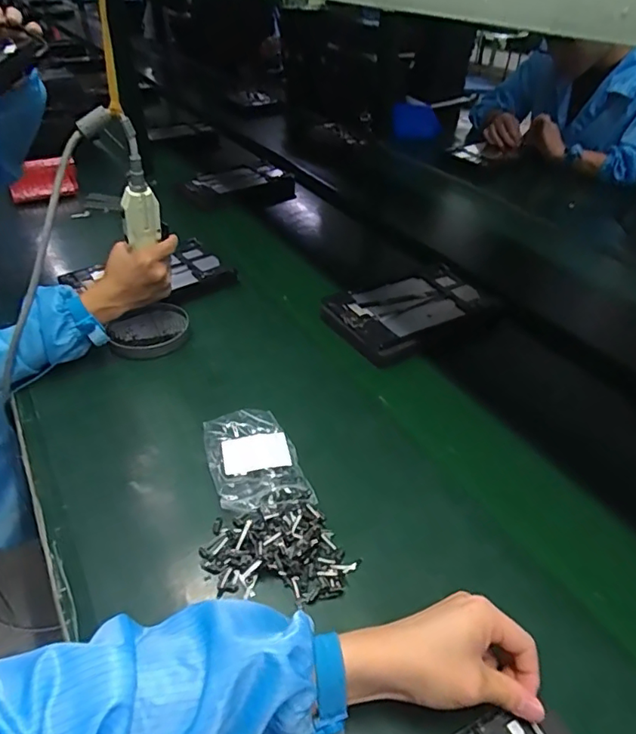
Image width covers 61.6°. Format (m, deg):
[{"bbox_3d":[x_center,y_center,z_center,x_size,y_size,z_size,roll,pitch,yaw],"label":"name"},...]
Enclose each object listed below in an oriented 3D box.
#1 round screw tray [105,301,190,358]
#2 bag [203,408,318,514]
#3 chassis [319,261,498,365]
[{"bbox_3d":[-0.244,-0.055,0.770,0.112,0.030,0.110,1,39,-1],"label":"round screw tray"},{"bbox_3d":[-0.071,0.108,0.585,0.090,0.041,0.146,-12,41,-17],"label":"bag"},{"bbox_3d":[0.146,-0.085,0.826,0.260,0.031,0.165,-21,44,-26],"label":"chassis"}]

